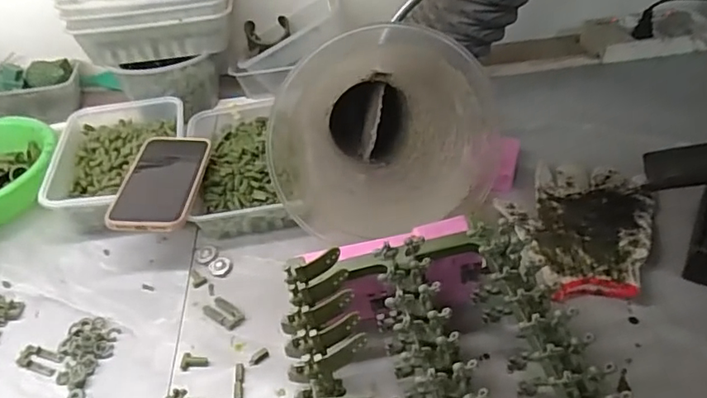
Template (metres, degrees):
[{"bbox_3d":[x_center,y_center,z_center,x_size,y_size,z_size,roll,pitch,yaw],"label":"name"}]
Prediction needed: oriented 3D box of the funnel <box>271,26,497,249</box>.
[{"bbox_3d":[0.021,-0.079,0.593,0.215,0.193,0.179,-9,41,-3],"label":"funnel"}]

